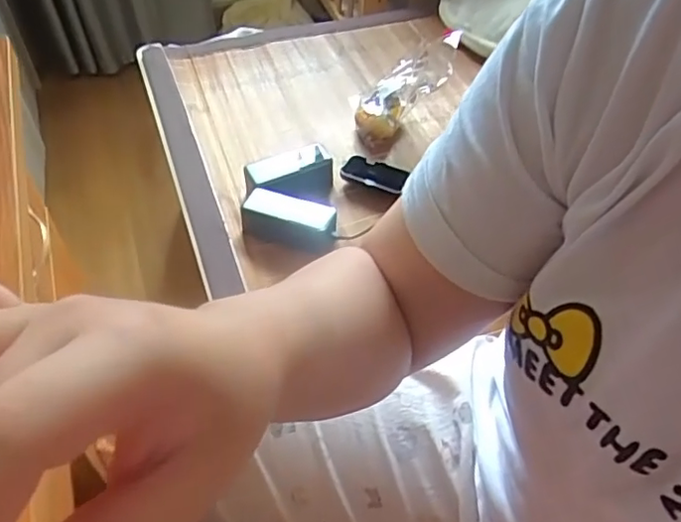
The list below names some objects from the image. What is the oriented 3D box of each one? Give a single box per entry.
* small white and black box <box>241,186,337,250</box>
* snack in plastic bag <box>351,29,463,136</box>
[{"bbox_3d":[-0.074,-0.062,0.873,0.139,0.045,0.064,16,50,13],"label":"small white and black box"},{"bbox_3d":[0.113,-0.282,0.992,0.217,0.069,0.107,-40,46,22],"label":"snack in plastic bag"}]

